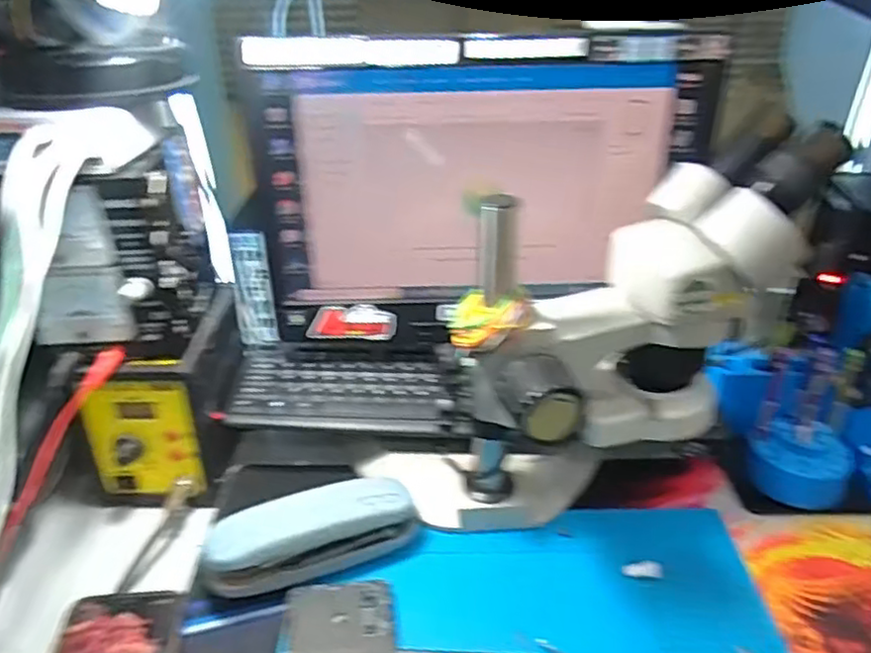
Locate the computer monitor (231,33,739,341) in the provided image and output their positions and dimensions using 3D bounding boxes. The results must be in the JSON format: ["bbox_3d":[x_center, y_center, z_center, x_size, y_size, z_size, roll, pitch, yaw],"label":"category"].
[{"bbox_3d":[0.035,-0.107,0.563,0.355,0.247,0.023,-1,31,-2],"label":"computer monitor"}]

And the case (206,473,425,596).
[{"bbox_3d":[-0.093,0.153,0.510,0.159,0.043,0.064,-11,33,-17],"label":"case"}]

